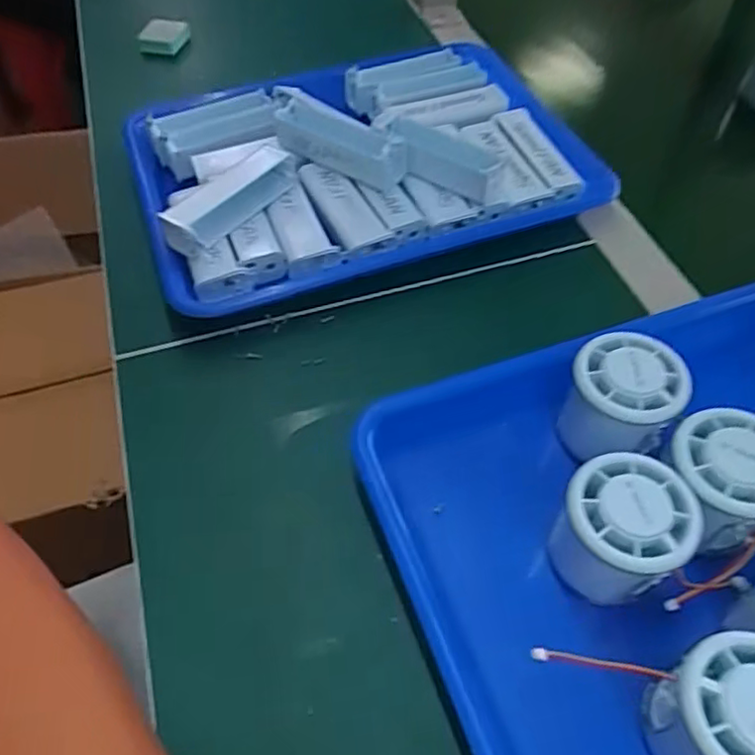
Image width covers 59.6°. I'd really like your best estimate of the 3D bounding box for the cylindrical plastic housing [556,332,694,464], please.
[{"bbox_3d":[0.132,0.013,0.360,0.056,0.049,0.058,29,57,19],"label":"cylindrical plastic housing"}]

